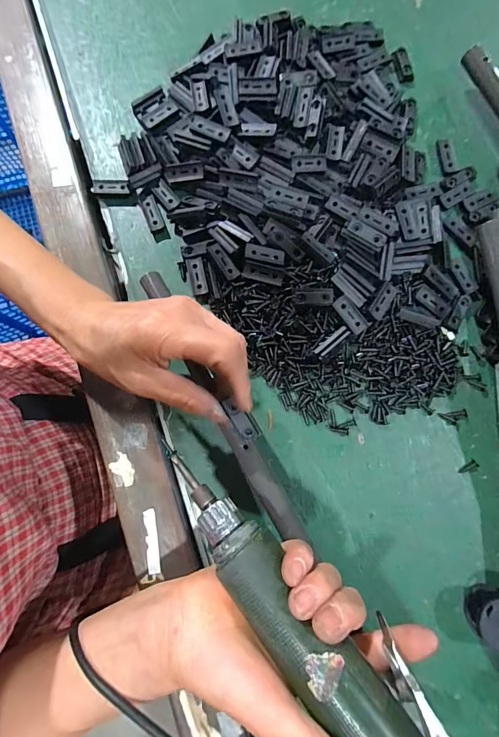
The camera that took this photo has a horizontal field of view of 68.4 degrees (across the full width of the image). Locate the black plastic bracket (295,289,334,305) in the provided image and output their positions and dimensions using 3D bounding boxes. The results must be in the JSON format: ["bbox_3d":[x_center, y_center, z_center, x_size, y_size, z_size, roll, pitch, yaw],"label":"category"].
[{"bbox_3d":[0.055,-0.061,0.316,0.032,0.011,0.012,1,80,-1],"label":"black plastic bracket"}]

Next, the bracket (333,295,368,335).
[{"bbox_3d":[0.087,-0.046,0.315,0.014,0.005,0.035,-41,98,-8],"label":"bracket"}]

